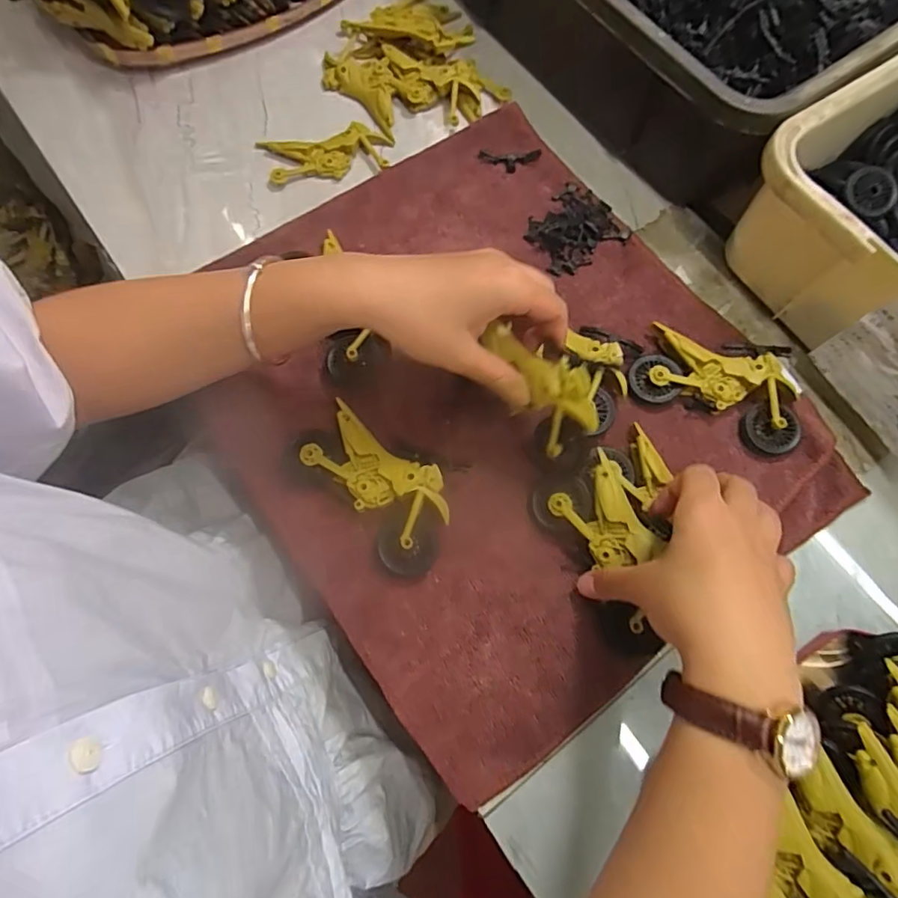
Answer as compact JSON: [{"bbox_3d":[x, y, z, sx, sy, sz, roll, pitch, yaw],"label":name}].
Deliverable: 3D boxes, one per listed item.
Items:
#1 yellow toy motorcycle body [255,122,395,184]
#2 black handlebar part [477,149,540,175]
[{"bbox_3d":[-0.099,-0.238,0.439,0.101,0.010,0.043,-12,74,-3],"label":"yellow toy motorcycle body"},{"bbox_3d":[0.049,-0.231,0.437,0.050,0.004,0.019,-1,73,0],"label":"black handlebar part"}]

